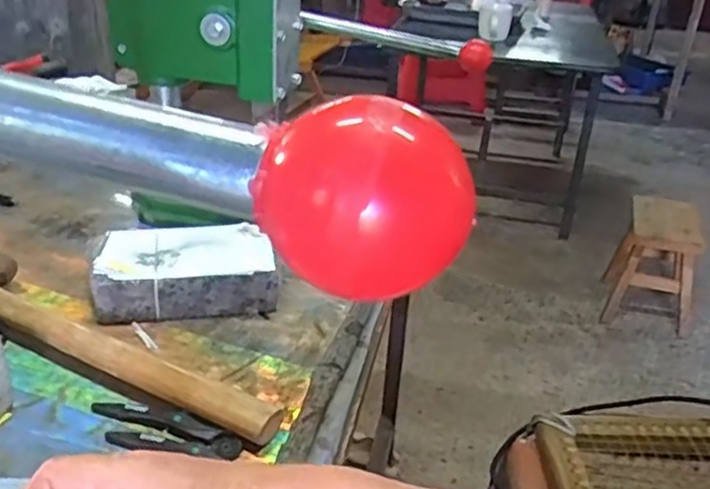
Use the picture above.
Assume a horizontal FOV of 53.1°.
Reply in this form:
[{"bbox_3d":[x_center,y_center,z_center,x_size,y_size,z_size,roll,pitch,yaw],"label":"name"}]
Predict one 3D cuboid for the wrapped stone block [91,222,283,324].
[{"bbox_3d":[-0.144,0.023,0.623,0.154,0.050,0.086,-1,27,-8],"label":"wrapped stone block"}]

